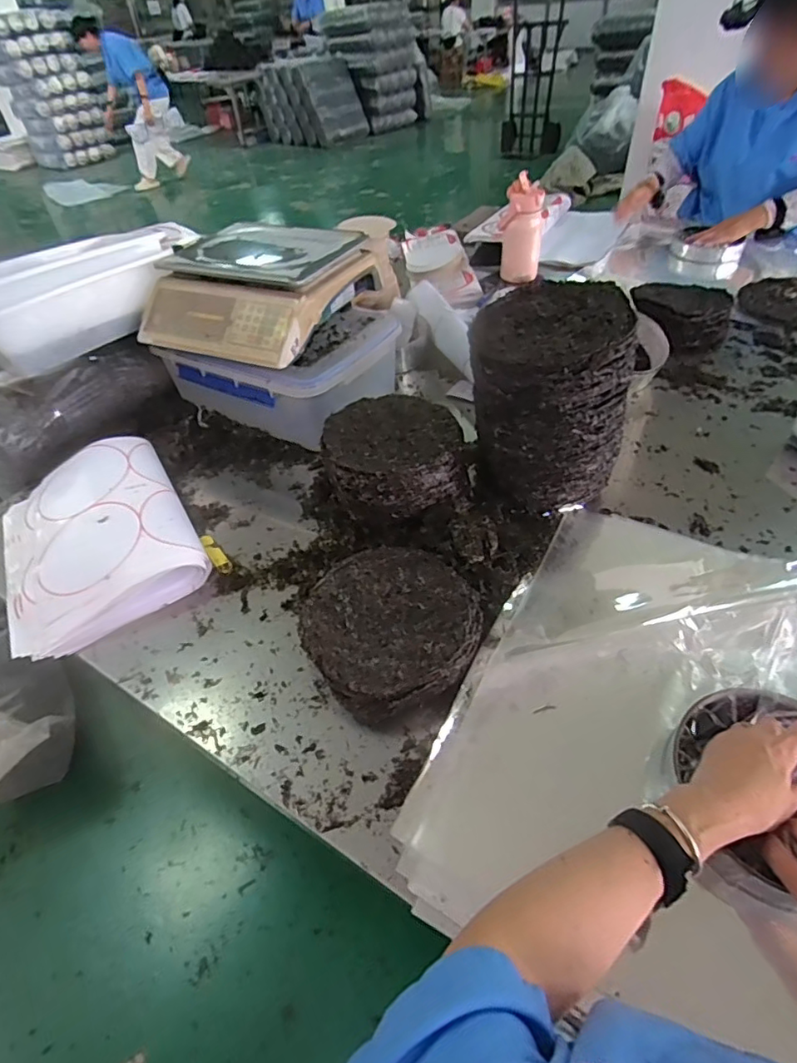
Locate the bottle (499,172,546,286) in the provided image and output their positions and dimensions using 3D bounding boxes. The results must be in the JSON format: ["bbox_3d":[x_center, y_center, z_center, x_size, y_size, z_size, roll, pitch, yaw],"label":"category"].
[{"bbox_3d":[0.328,-0.801,1.442,0.112,0.220,0.100,0,45,5],"label":"bottle"}]

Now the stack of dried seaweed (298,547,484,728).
[{"bbox_3d":[-0.009,0.119,0.670,0.207,0.062,0.201,-31,51,-24],"label":"stack of dried seaweed"}]

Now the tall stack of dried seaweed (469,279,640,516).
[{"bbox_3d":[0.217,-0.187,0.796,0.218,0.279,0.211,4,46,9],"label":"tall stack of dried seaweed"}]

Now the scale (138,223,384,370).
[{"bbox_3d":[-0.251,-0.443,0.970,0.319,0.112,0.323,18,49,21],"label":"scale"}]

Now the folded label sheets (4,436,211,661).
[{"bbox_3d":[-0.470,-0.006,0.820,0.262,0.061,0.373,-26,49,-19],"label":"folded label sheets"}]

